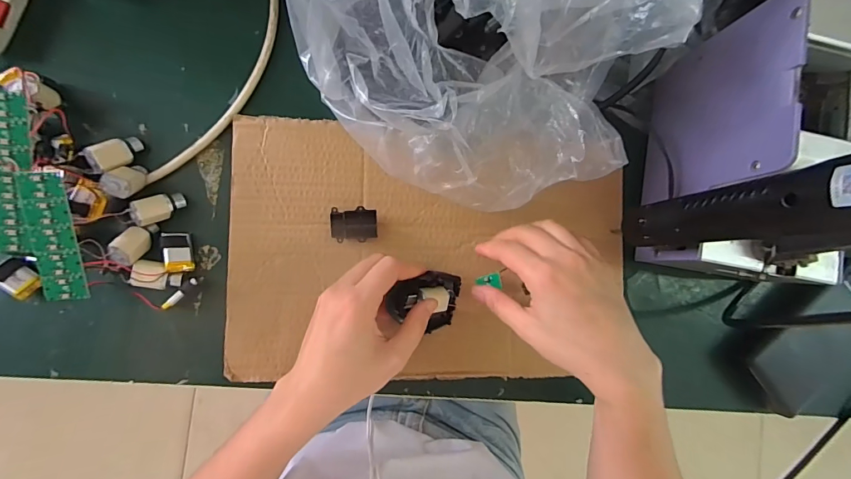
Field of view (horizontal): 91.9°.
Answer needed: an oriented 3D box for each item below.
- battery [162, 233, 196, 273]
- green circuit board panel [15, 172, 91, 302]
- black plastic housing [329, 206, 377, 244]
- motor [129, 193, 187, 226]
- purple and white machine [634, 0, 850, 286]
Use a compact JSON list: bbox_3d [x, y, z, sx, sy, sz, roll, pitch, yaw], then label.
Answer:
[{"bbox_3d":[-0.194,0.010,0.324,0.021,0.008,0.033,-6,78,-40],"label":"battery"},{"bbox_3d":[-0.253,0.000,0.280,0.026,0.006,0.089,-6,107,-17],"label":"green circuit board panel"},{"bbox_3d":[-0.059,-0.012,0.343,0.037,0.012,0.027,-2,88,-8],"label":"black plastic housing"},{"bbox_3d":[-0.210,-0.024,0.323,0.039,0.015,0.019,-34,106,-46],"label":"motor"},{"bbox_3d":[0.272,-0.060,0.330,0.134,0.146,0.178,14,86,-7],"label":"purple and white machine"}]

